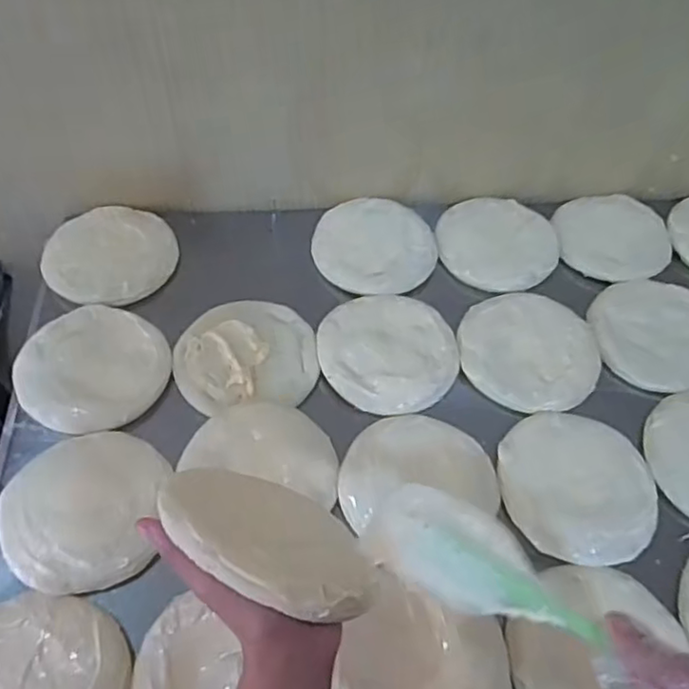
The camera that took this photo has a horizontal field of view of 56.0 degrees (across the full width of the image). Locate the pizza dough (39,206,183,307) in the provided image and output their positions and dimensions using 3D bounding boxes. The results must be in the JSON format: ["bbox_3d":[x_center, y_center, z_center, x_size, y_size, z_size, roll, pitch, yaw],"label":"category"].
[{"bbox_3d":[-0.275,-0.108,0.755,0.143,0.025,0.141,0,60,-1],"label":"pizza dough"}]

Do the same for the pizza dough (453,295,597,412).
[{"bbox_3d":[0.199,0.004,0.699,0.144,0.009,0.141,-11,56,-10],"label":"pizza dough"}]

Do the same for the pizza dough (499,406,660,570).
[{"bbox_3d":[0.220,0.128,0.610,0.139,0.013,0.151,1,55,-2],"label":"pizza dough"}]

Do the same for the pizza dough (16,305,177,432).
[{"bbox_3d":[-0.254,0.021,0.654,0.144,0.018,0.137,1,55,-2],"label":"pizza dough"}]

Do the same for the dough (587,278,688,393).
[{"bbox_3d":[0.353,-0.016,0.725,0.147,0.017,0.148,1,55,-2],"label":"dough"}]

